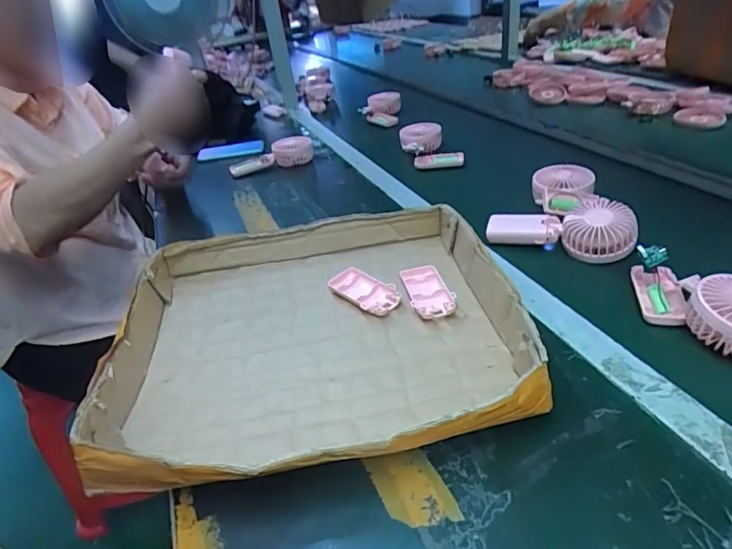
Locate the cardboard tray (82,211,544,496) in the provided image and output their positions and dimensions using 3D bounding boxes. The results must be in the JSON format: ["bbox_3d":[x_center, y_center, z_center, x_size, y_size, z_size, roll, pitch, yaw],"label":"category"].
[{"bbox_3d":[-0.055,0.049,0.514,0.396,0.062,0.373,-11,33,-4],"label":"cardboard tray"}]

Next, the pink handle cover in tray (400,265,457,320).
[{"bbox_3d":[0.073,0.022,0.562,0.049,0.018,0.088,-9,33,-2],"label":"pink handle cover in tray"}]

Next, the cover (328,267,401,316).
[{"bbox_3d":[-0.001,0.021,0.579,0.047,0.017,0.090,-30,39,-29],"label":"cover"}]

